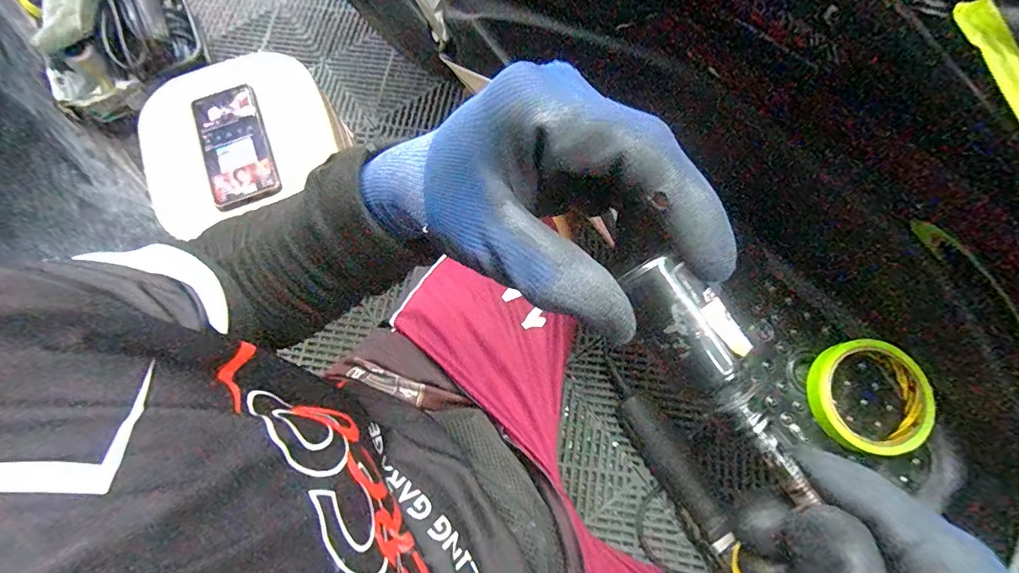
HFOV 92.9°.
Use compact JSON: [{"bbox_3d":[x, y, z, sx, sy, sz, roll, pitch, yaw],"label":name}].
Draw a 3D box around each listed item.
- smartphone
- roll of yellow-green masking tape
[{"bbox_3d":[-0.346,-0.181,0.606,0.086,0.014,0.160,-22,72,-8],"label":"smartphone"},{"bbox_3d":[0.306,0.094,0.414,0.085,0.027,0.096,-4,71,-2],"label":"roll of yellow-green masking tape"}]

